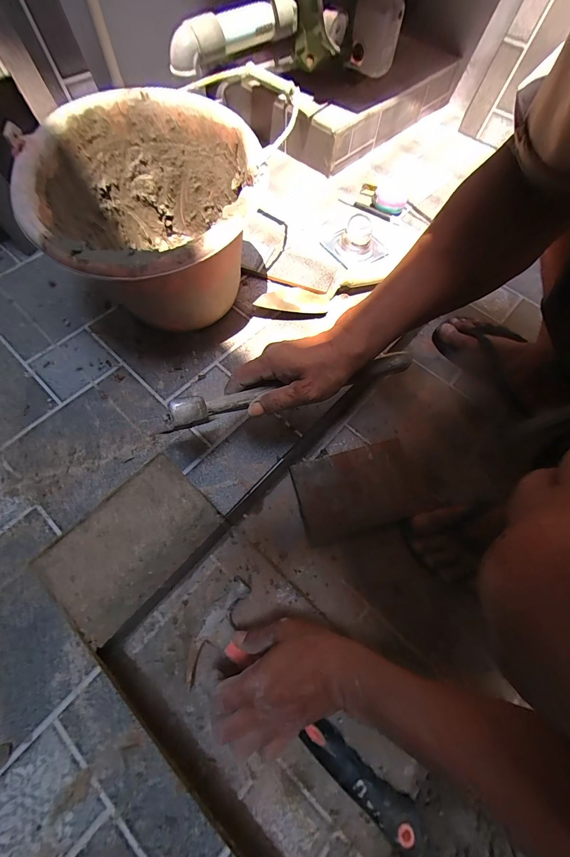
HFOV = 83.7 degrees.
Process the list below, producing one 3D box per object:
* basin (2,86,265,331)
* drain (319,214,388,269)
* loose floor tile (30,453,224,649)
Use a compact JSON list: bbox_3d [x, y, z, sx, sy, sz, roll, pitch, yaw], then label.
[{"bbox_3d":[-0.171,-0.271,0.432,0.254,0.166,0.284,-12,68,-7],"label":"basin"},{"bbox_3d":[0.136,-0.360,0.599,0.101,0.047,0.097,-30,71,-13],"label":"drain"},{"bbox_3d":[-0.190,0.139,0.398,0.128,0.012,0.193,41,72,14],"label":"loose floor tile"}]

